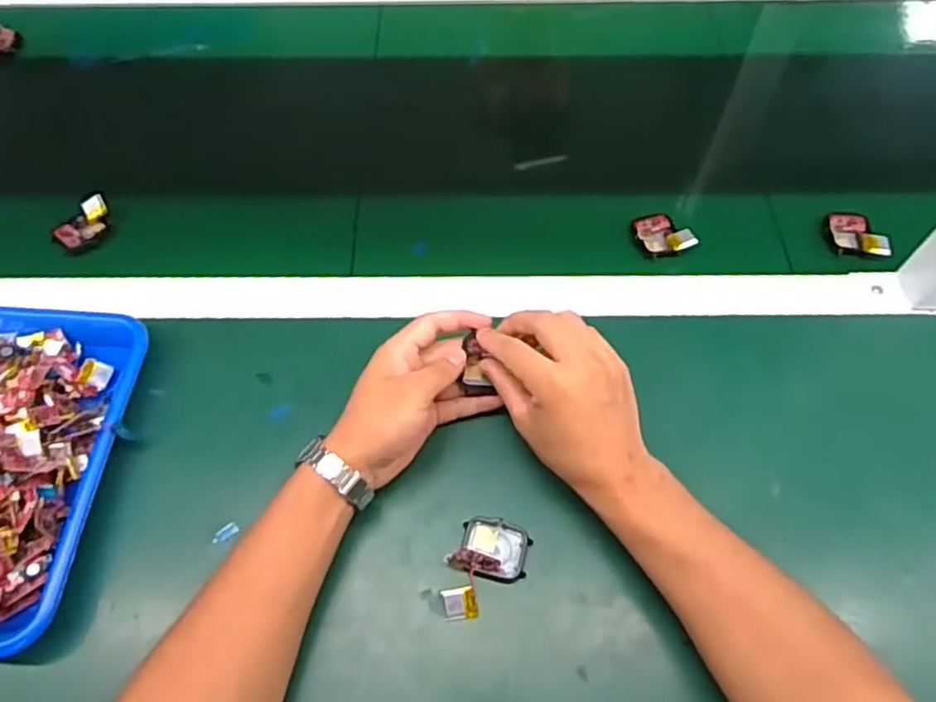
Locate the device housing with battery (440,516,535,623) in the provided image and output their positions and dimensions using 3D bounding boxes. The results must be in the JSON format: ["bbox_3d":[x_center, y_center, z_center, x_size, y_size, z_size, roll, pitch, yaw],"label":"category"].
[{"bbox_3d":[0.011,0.148,0.449,0.048,0.017,0.072,22,63,13],"label":"device housing with battery"}]

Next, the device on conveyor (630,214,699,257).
[{"bbox_3d":[0.173,-0.104,0.592,0.039,0.017,0.054,-27,63,-14],"label":"device on conveyor"}]

